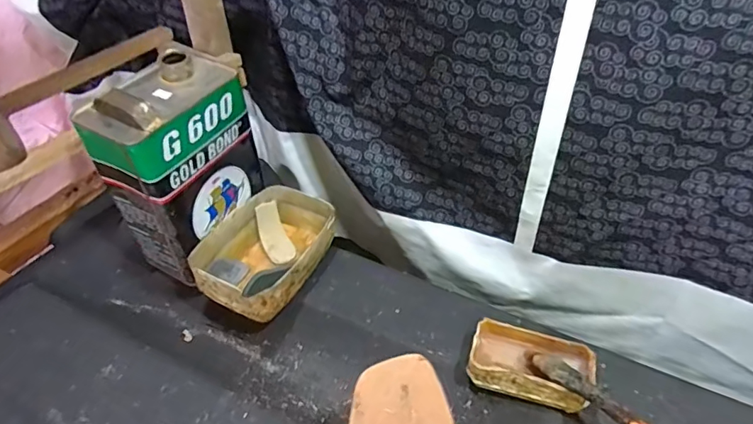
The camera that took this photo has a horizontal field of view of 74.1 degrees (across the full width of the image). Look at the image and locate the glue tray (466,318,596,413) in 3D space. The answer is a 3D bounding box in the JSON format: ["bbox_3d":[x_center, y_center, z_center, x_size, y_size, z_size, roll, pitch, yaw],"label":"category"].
[{"bbox_3d":[0.168,0.168,0.544,0.129,0.041,0.079,13,44,15],"label":"glue tray"}]

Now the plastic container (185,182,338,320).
[{"bbox_3d":[-0.136,0.049,0.653,0.129,0.075,0.196,18,45,20],"label":"plastic container"}]

